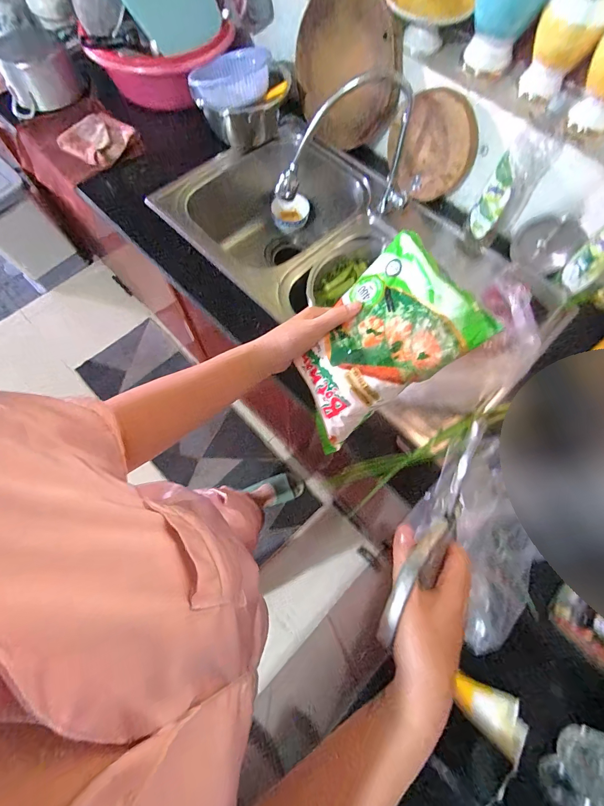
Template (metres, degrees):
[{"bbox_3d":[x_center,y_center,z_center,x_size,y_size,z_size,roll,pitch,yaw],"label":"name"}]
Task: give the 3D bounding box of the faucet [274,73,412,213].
[{"bbox_3d":[0.091,-0.532,0.730,0.305,0.297,0.099,-16,71,-8],"label":"faucet"}]

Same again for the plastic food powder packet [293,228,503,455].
[{"bbox_3d":[0.074,-0.066,0.381,0.202,0.028,0.147,-37,61,20],"label":"plastic food powder packet"}]

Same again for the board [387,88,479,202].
[{"bbox_3d":[0.278,-0.555,0.758,0.030,0.196,0.187,-30,106,-35],"label":"board"}]

